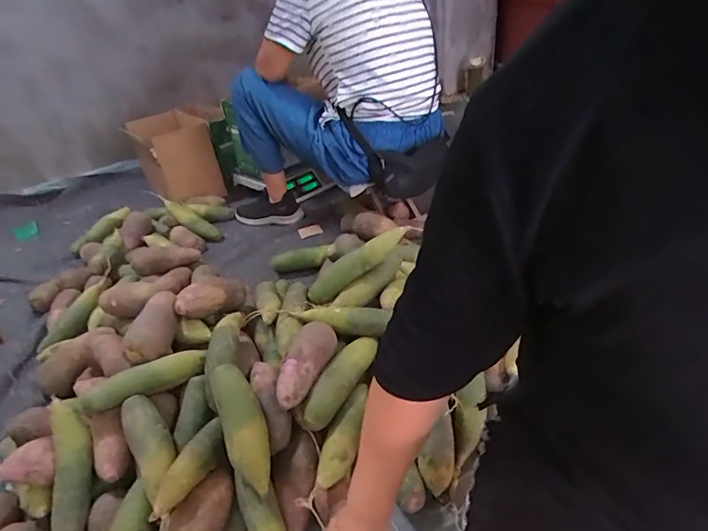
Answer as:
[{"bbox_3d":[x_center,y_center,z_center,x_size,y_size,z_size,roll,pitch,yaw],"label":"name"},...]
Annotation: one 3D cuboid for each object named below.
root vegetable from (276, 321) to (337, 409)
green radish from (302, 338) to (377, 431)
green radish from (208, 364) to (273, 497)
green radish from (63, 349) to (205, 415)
[{"bbox_3d":[-0.083,0.157,0.735,0.051,0.051,0.168,9,37,22],"label":"root vegetable"},{"bbox_3d":[-0.019,0.189,0.746,0.047,0.045,0.209,11,38,25],"label":"green radish"},{"bbox_3d":[-0.161,0.230,0.636,0.059,0.050,0.184,-19,65,-17],"label":"green radish"},{"bbox_3d":[-0.359,0.195,0.744,0.208,0.039,0.048,-21,37,-20],"label":"green radish"}]

